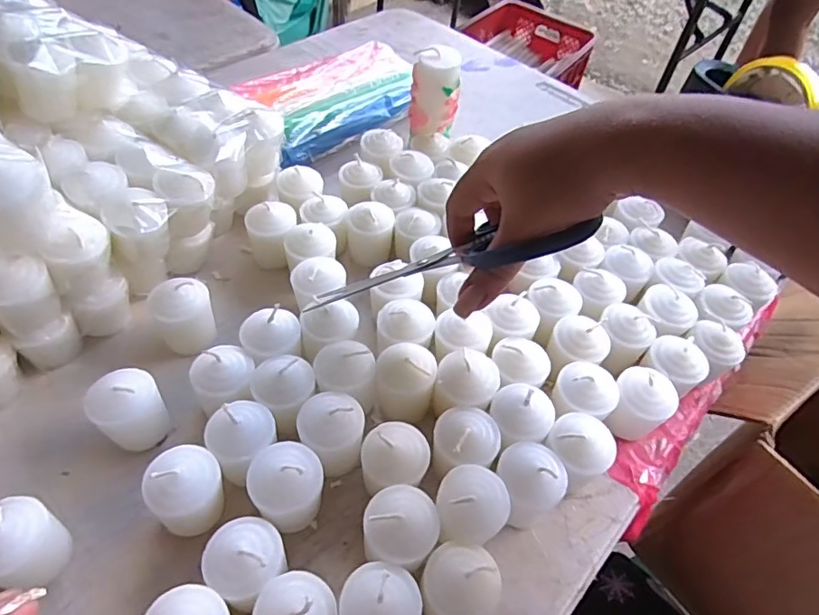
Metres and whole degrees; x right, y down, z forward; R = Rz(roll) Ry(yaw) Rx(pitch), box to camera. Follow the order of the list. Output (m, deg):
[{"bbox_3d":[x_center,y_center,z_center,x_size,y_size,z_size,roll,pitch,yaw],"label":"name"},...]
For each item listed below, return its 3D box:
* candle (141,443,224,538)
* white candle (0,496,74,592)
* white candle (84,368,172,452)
[{"bbox_3d":[-0.118,0.100,0.292,0.039,0.048,0.037,3,51,-4],"label":"candle"},{"bbox_3d":[-0.191,0.116,0.266,0.036,0.042,0.036,3,51,-4],"label":"white candle"},{"bbox_3d":[-0.166,0.061,0.325,0.034,0.044,0.036,3,51,-4],"label":"white candle"}]

